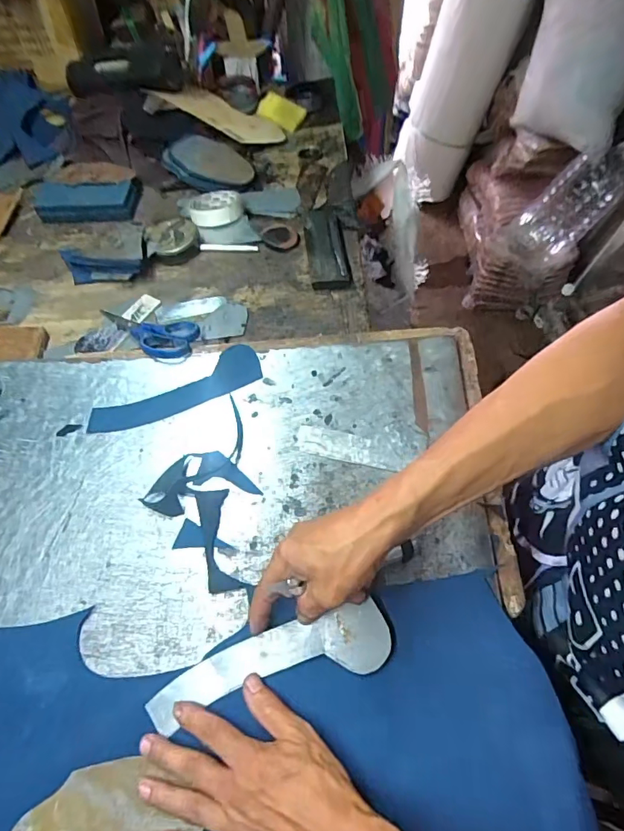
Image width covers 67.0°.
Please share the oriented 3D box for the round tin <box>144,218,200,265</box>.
[{"bbox_3d":[-0.207,-0.262,0.702,0.073,0.033,0.082,-15,59,-4],"label":"round tin"}]

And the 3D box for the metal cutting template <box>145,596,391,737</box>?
[{"bbox_3d":[-0.035,0.208,0.395,0.201,0.007,0.050,-17,65,-1],"label":"metal cutting template"}]

